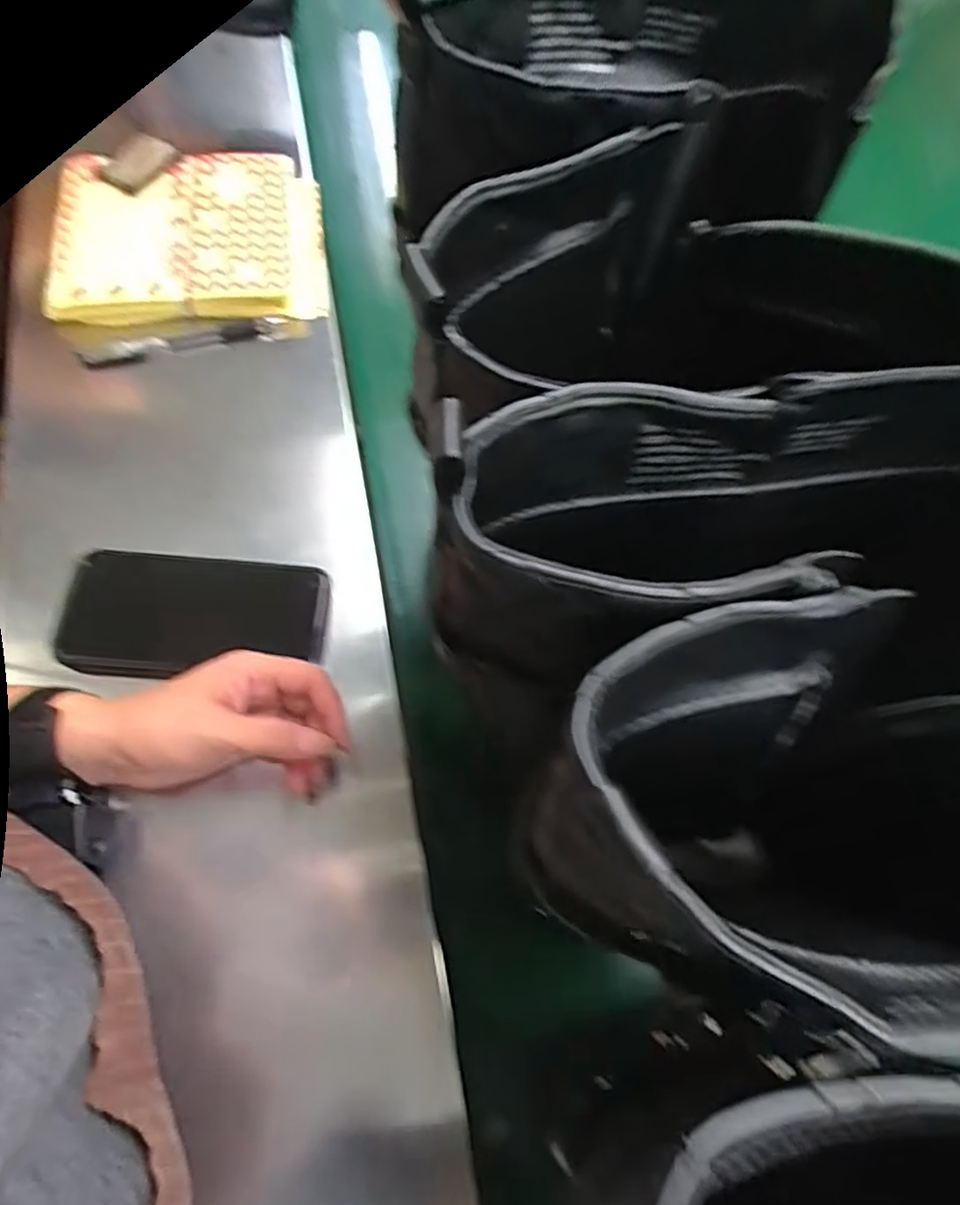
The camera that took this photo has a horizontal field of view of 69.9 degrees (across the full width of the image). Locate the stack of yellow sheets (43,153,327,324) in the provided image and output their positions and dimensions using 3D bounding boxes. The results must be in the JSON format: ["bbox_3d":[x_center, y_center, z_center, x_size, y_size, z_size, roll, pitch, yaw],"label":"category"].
[{"bbox_3d":[-0.231,-0.285,0.538,0.208,0.040,0.143,-9,68,-5],"label":"stack of yellow sheets"}]

